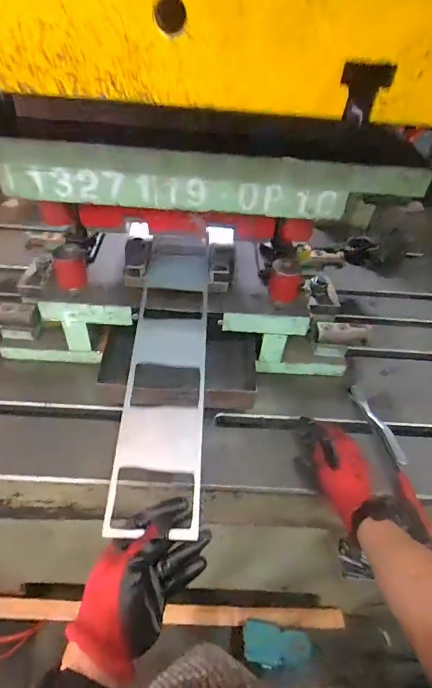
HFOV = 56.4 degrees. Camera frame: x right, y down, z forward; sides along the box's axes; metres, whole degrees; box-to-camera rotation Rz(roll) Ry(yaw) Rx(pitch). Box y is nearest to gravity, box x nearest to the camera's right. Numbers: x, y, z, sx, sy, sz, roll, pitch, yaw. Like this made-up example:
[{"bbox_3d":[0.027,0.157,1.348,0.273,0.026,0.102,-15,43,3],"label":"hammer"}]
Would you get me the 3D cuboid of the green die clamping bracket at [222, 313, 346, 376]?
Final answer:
[{"bbox_3d":[0.127,0.005,0.728,0.235,0.142,0.023,3,44,-3],"label":"green die clamping bracket"}]

